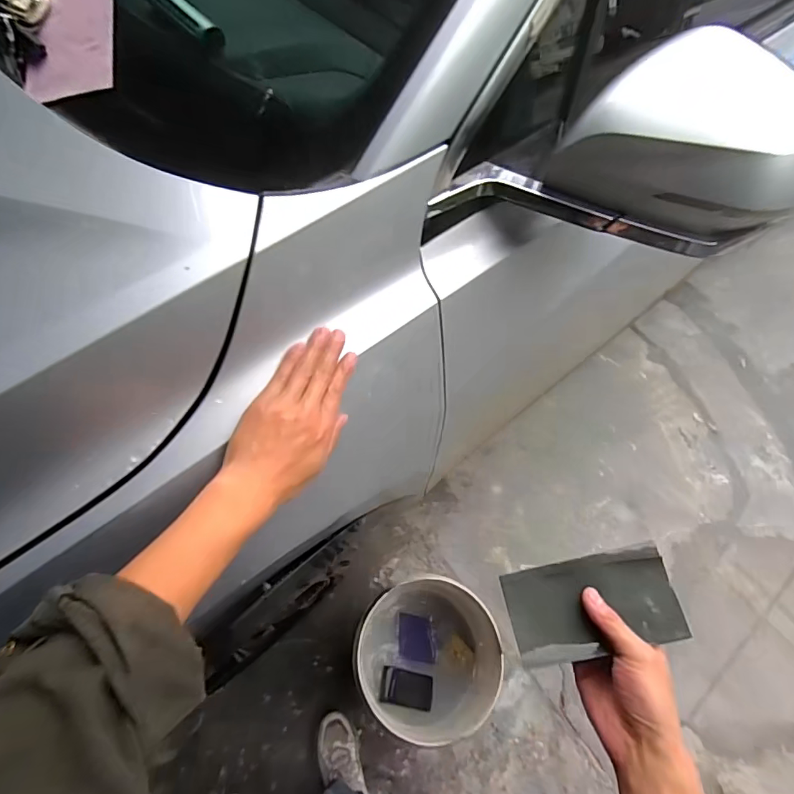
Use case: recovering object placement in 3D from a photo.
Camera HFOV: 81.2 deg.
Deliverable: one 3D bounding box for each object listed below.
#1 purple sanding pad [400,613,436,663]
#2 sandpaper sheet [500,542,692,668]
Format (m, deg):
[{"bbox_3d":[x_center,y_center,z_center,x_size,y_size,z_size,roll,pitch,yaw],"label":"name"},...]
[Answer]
[{"bbox_3d":[0.050,0.593,1.141,0.097,0.005,0.101,14,52,-21],"label":"purple sanding pad"},{"bbox_3d":[0.170,0.183,0.407,0.139,0.010,0.078,-18,69,10],"label":"sandpaper sheet"}]

